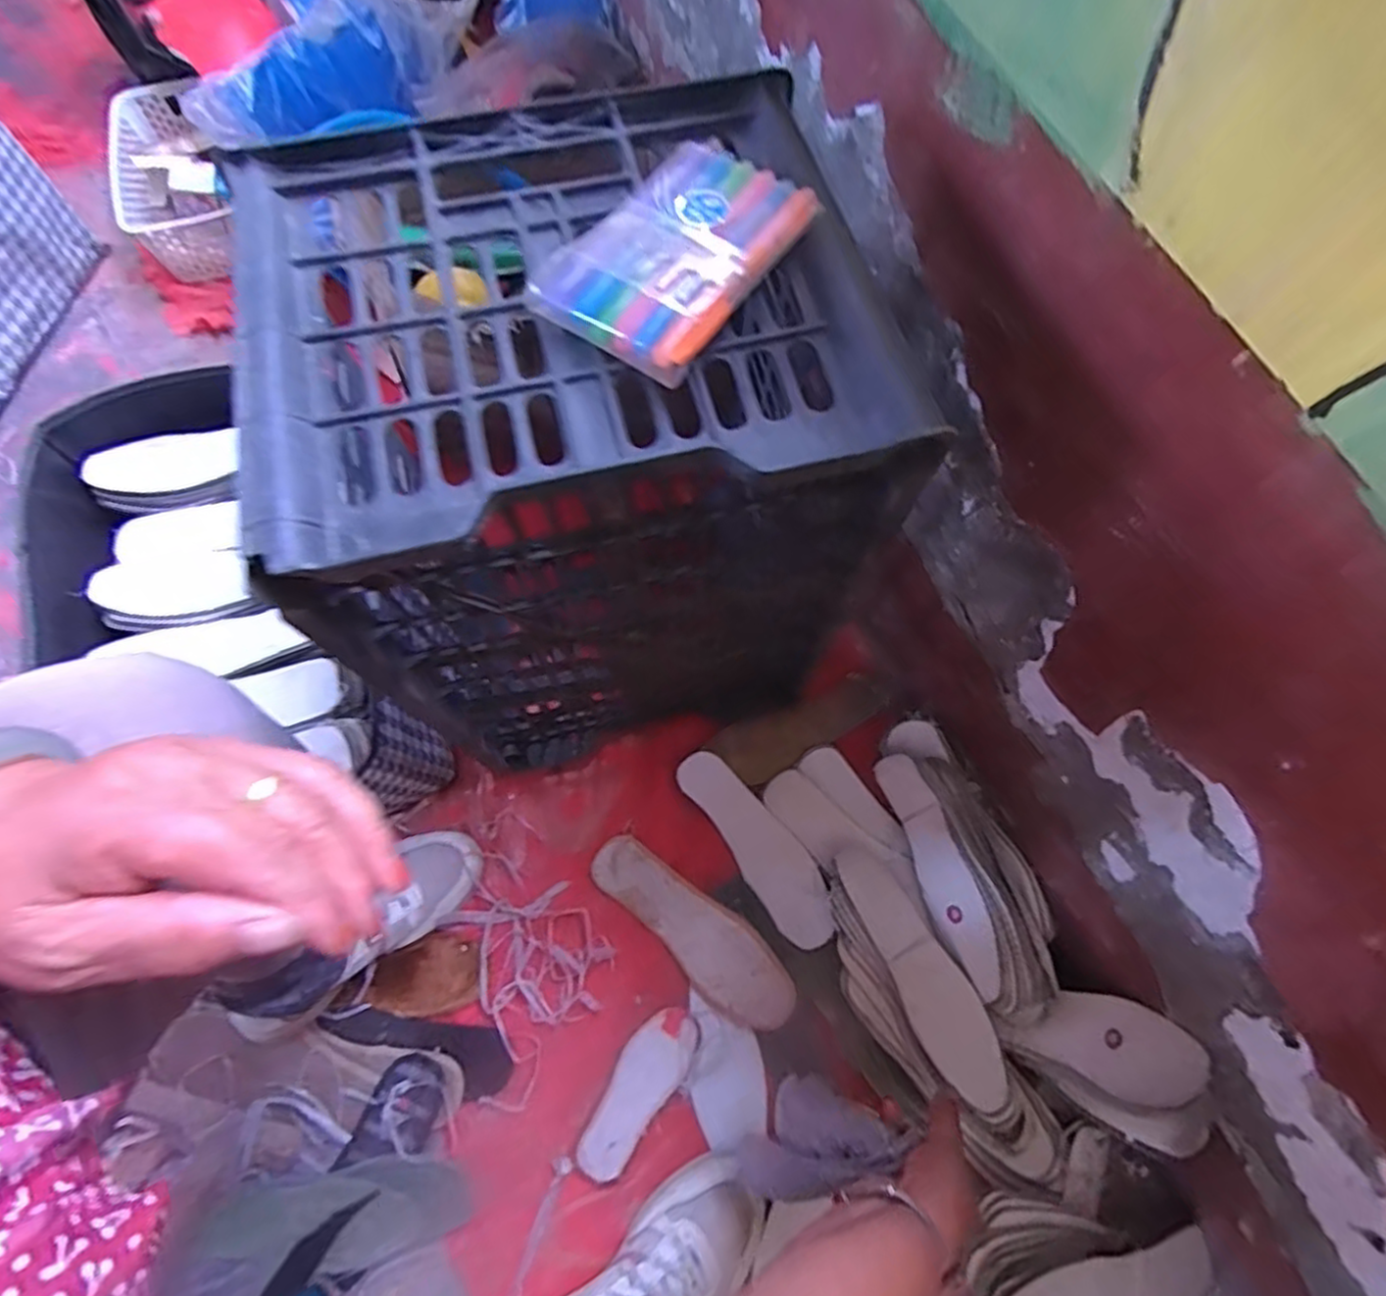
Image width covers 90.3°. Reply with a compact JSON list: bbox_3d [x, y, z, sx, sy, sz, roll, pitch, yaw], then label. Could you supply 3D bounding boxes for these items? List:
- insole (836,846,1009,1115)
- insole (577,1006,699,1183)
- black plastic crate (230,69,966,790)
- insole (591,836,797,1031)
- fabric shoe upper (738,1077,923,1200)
[{"bbox_3d":[0.202,0.282,0.613,0.064,0.014,0.221,-13,57,-25],"label":"insole"},{"bbox_3d":[-0.050,0.400,0.625,0.056,0.012,0.146,37,72,14],"label":"insole"},{"bbox_3d":[-0.071,-0.103,0.556,0.310,0.471,0.261,-14,70,-7],"label":"black plastic crate"},{"bbox_3d":[0.000,0.267,0.662,0.224,0.012,0.077,43,93,17],"label":"insole"},{"bbox_3d":[0.086,0.357,0.501,0.140,0.038,0.065,-34,68,30],"label":"fabric shoe upper"}]

